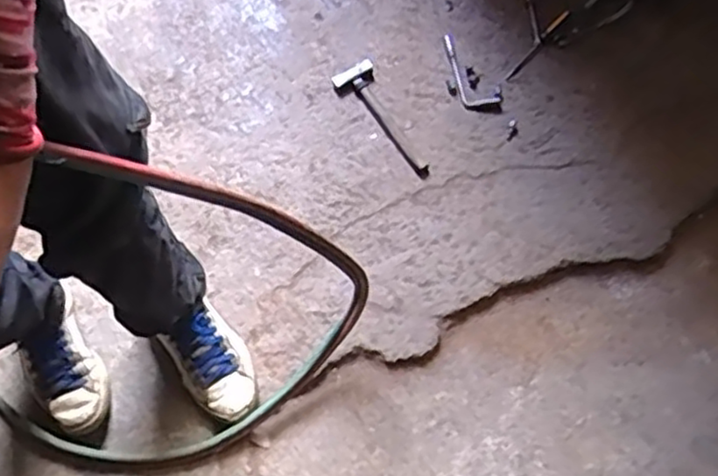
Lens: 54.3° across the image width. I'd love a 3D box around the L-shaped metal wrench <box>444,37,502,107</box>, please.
[{"bbox_3d":[0.221,-0.332,1.374,0.075,0.013,0.169,-11,67,-6],"label":"L-shaped metal wrench"}]

